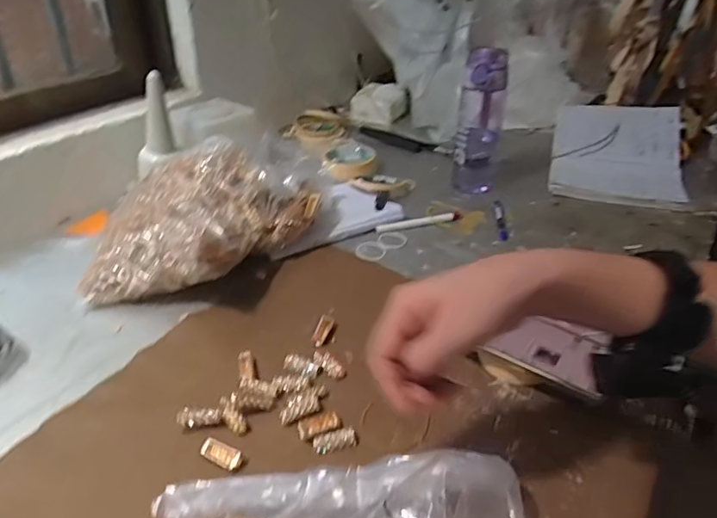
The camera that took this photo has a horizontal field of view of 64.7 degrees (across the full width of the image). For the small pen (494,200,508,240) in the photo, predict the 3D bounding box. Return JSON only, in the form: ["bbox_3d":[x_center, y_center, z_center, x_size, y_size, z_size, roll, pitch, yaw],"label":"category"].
[{"bbox_3d":[0.208,-0.061,0.833,0.014,0.009,0.117,3,32,6],"label":"small pen"}]

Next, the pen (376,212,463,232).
[{"bbox_3d":[0.089,-0.053,0.818,0.134,0.011,0.011,-9,33,-17],"label":"pen"}]

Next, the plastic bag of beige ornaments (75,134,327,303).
[{"bbox_3d":[-0.187,-0.046,0.696,0.171,0.119,0.280,17,36,26],"label":"plastic bag of beige ornaments"}]

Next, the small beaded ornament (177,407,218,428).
[{"bbox_3d":[-0.143,0.141,0.503,0.035,0.016,0.013,-6,32,-9],"label":"small beaded ornament"}]

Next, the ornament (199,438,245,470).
[{"bbox_3d":[-0.114,0.163,0.473,0.036,0.010,0.017,16,36,25],"label":"ornament"}]

